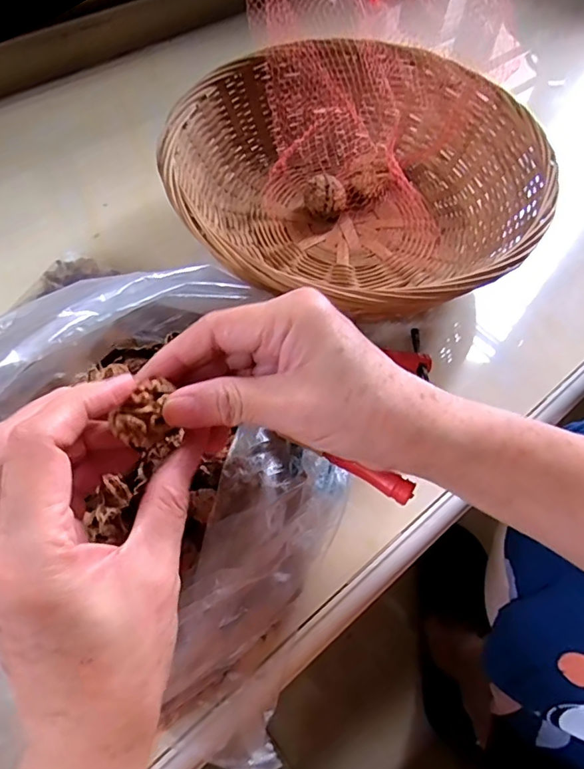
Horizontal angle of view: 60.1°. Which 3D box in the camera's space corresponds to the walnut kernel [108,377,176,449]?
[{"bbox_3d":[-0.060,0.013,0.210,0.018,0.016,0.029,34,62,16],"label":"walnut kernel"}]

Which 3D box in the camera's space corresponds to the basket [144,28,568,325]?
[{"bbox_3d":[0.048,-0.140,0.375,0.258,0.087,0.250,1,61,-2],"label":"basket"}]

